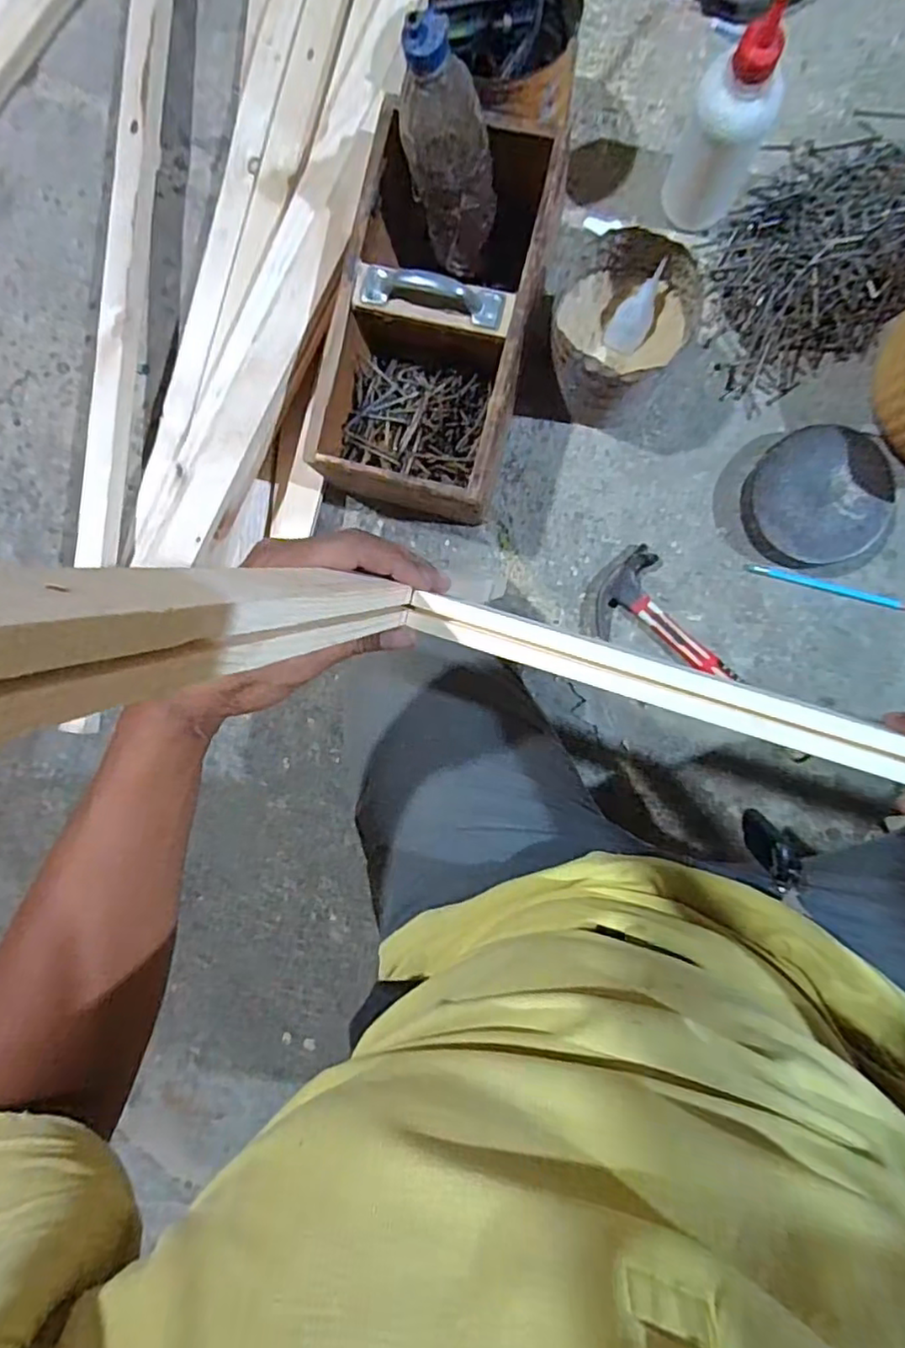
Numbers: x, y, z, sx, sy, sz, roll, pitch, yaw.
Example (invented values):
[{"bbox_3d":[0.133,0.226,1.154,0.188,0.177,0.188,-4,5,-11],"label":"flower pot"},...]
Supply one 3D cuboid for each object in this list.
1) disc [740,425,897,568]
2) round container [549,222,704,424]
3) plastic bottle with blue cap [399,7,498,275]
[{"bbox_3d":[0.365,-0.176,0.651,0.127,0.039,0.131,1,94,10],"label":"disc"},{"bbox_3d":[0.153,-0.325,0.624,0.115,0.138,0.126,1,94,10],"label":"round container"},{"bbox_3d":[-0.005,-0.433,0.549,0.069,0.207,0.065,25,97,7],"label":"plastic bottle with blue cap"}]

